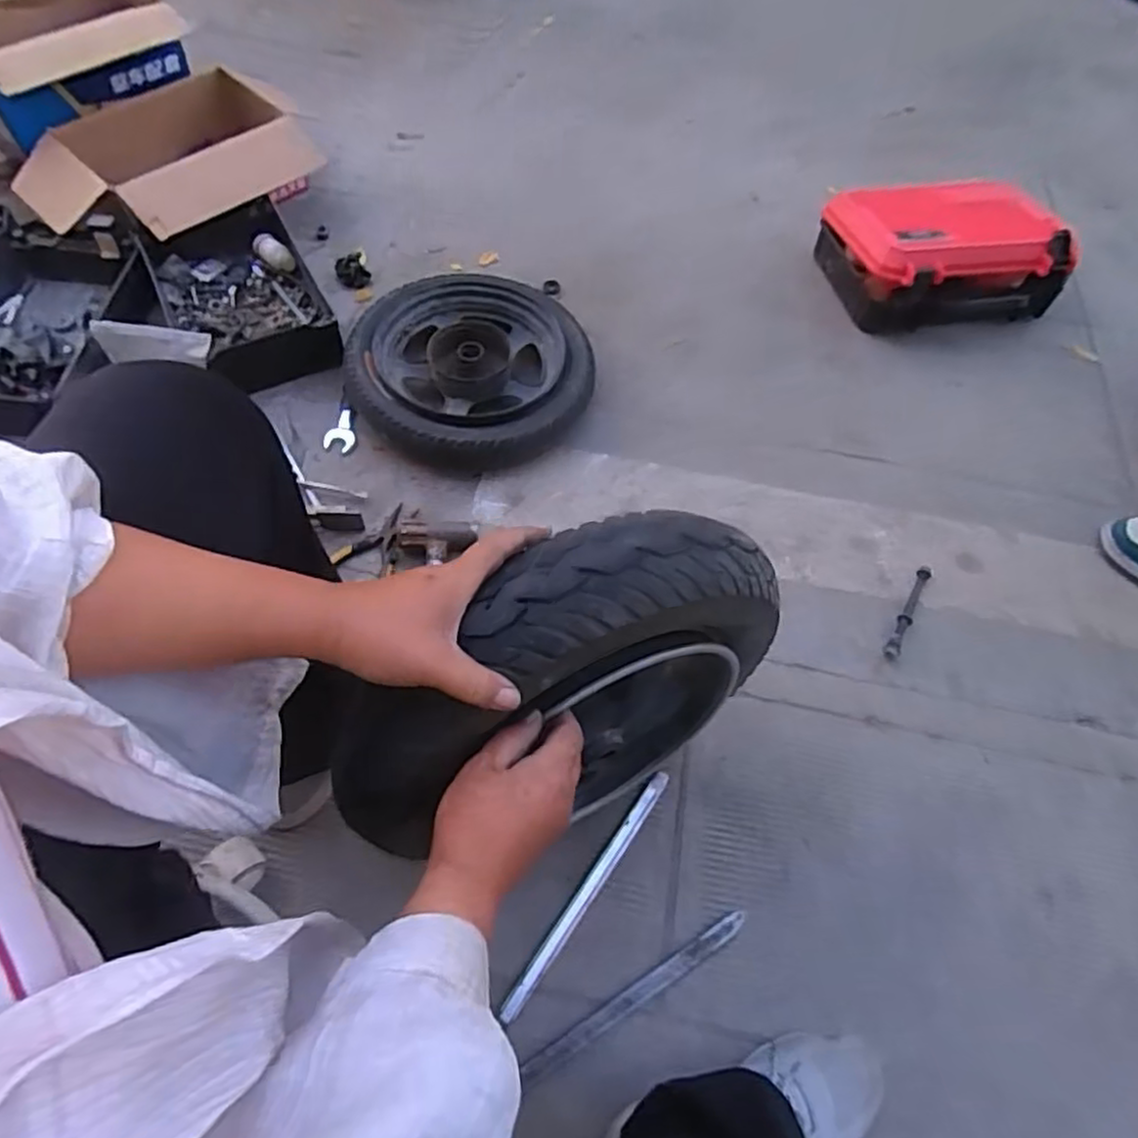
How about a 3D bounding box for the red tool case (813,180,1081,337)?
[{"bbox_3d":[0.622,-0.532,1.180,0.357,0.129,0.265,-6,58,-8],"label":"red tool case"}]

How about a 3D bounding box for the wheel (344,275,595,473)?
[{"bbox_3d":[-0.142,-0.285,1.017,0.330,0.077,0.313,2,57,-3],"label":"wheel"}]

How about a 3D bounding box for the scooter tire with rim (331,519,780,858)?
[{"bbox_3d":[-0.006,0.102,0.555,0.348,0.308,0.100,-24,62,-18],"label":"scooter tire with rim"}]

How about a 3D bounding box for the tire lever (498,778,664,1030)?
[{"bbox_3d":[0.022,0.314,0.701,0.017,0.016,0.272,33,61,16],"label":"tire lever"}]

